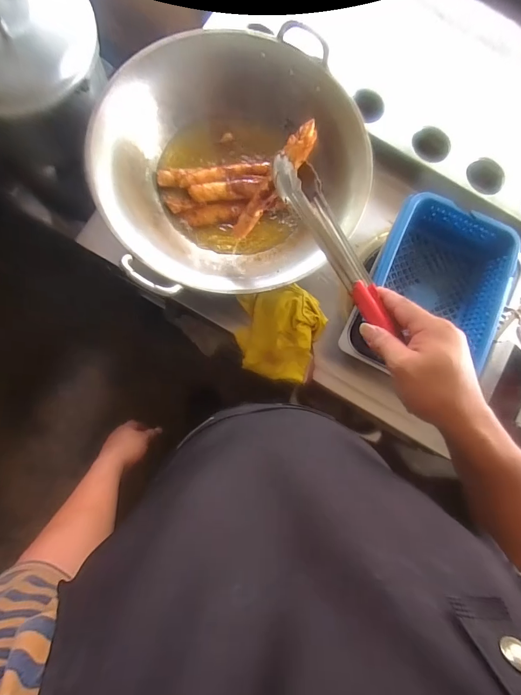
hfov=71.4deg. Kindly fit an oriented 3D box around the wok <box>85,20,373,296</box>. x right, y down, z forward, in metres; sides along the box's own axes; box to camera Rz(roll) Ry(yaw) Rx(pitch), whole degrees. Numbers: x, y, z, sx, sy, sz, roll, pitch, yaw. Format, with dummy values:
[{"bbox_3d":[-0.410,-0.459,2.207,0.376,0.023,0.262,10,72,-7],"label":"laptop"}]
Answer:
[{"bbox_3d":[-0.043,-0.306,0.643,0.437,0.122,0.426,0,84,-3],"label":"wok"}]

